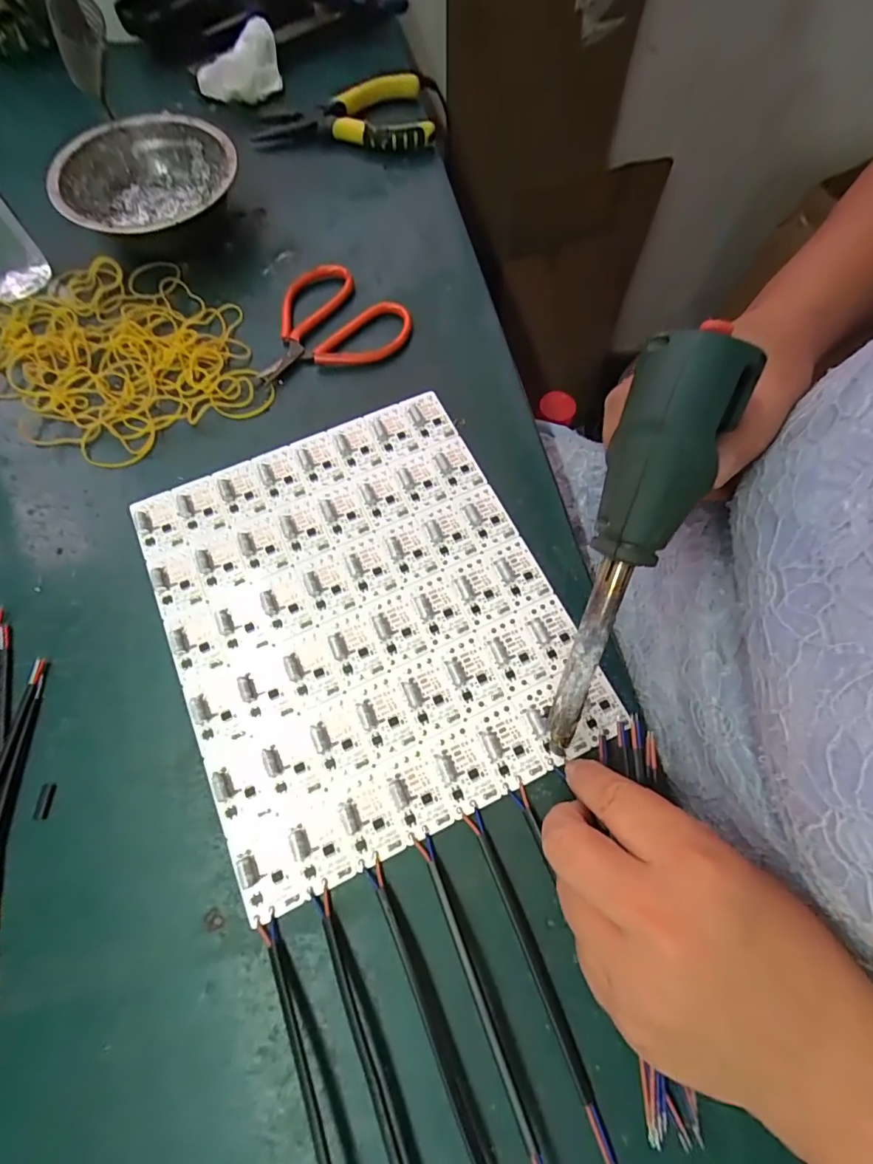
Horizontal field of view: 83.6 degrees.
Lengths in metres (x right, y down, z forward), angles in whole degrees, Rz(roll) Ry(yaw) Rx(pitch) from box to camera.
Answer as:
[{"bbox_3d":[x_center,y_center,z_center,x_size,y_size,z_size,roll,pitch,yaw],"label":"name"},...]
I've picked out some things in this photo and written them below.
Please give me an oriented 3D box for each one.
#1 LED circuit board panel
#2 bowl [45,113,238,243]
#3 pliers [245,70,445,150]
[{"bbox_3d":[-0.044,0.011,0.273,0.205,0.006,0.239,-24,71,-9],"label":"LED circuit board panel"},{"bbox_3d":[-0.204,-0.282,0.358,0.120,0.041,0.120,0,69,-1],"label":"bowl"},{"bbox_3d":[-0.071,-0.376,0.394,0.151,0.030,0.064,-7,70,-4],"label":"pliers"}]

